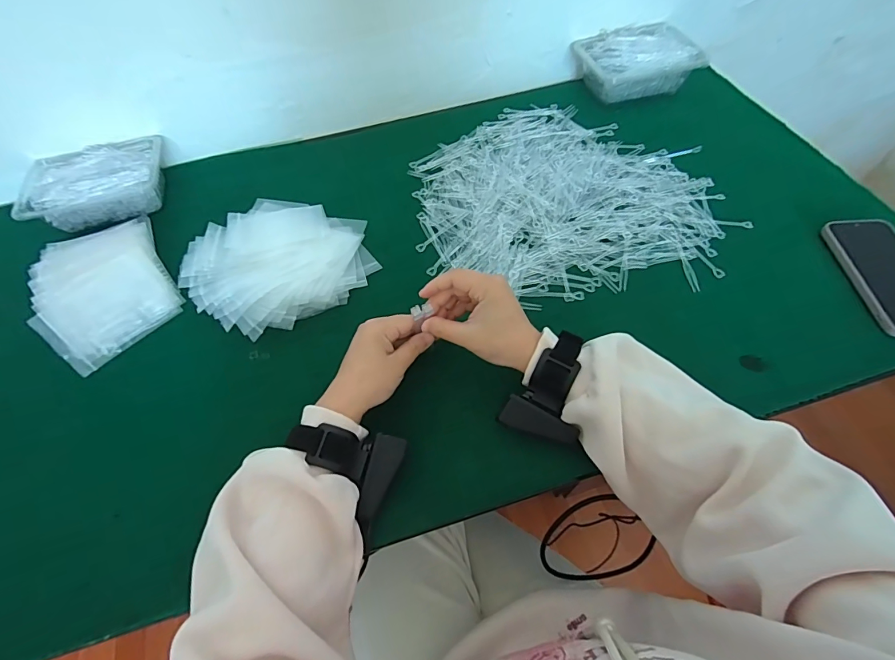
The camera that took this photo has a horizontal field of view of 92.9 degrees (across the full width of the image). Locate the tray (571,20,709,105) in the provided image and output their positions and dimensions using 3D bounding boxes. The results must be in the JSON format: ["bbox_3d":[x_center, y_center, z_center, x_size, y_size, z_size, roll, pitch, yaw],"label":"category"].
[{"bbox_3d":[0.304,-0.432,0.689,0.174,0.059,0.123,-13,58,-5],"label":"tray"}]

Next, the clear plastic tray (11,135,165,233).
[{"bbox_3d":[-0.490,-0.205,0.601,0.176,0.053,0.121,-14,58,-5],"label":"clear plastic tray"}]

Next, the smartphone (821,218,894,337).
[{"bbox_3d":[0.498,-0.062,0.477,0.085,0.013,0.156,-3,58,2],"label":"smartphone"}]

